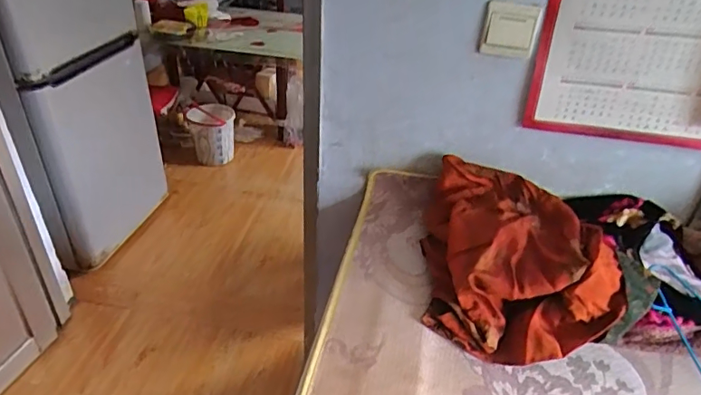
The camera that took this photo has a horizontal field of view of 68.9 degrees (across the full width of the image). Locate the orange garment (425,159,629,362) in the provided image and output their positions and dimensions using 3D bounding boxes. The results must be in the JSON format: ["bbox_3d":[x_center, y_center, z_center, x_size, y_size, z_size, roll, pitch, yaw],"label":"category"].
[{"bbox_3d":[0.271,0.105,0.851,0.275,0.158,0.319,10,35,5],"label":"orange garment"}]

